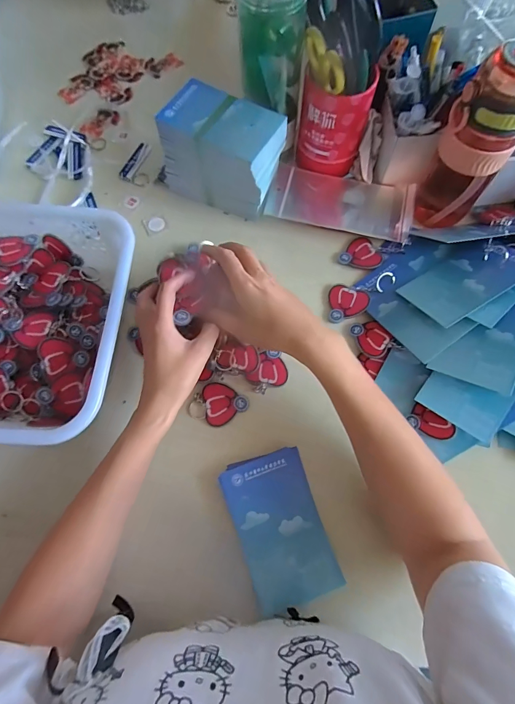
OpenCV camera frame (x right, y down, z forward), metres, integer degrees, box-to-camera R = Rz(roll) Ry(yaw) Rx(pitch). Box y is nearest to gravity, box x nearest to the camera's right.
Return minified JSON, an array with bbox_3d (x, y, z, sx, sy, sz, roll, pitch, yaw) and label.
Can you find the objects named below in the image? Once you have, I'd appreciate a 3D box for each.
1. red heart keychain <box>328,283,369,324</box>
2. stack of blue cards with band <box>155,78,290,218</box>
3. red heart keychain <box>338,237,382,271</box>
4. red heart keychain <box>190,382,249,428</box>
[{"bbox_3d":[0.112,-0.061,0.445,0.049,0.008,0.053,24,73,10],"label":"red heart keychain"},{"bbox_3d":[-0.044,-0.253,0.462,0.140,0.107,0.090,31,74,12],"label":"stack of blue cards with band"},{"bbox_3d":[0.142,-0.133,0.473,0.052,0.008,0.050,22,73,9],"label":"red heart keychain"},{"bbox_3d":[-0.045,0.061,0.407,0.060,0.007,0.046,20,73,9],"label":"red heart keychain"}]

